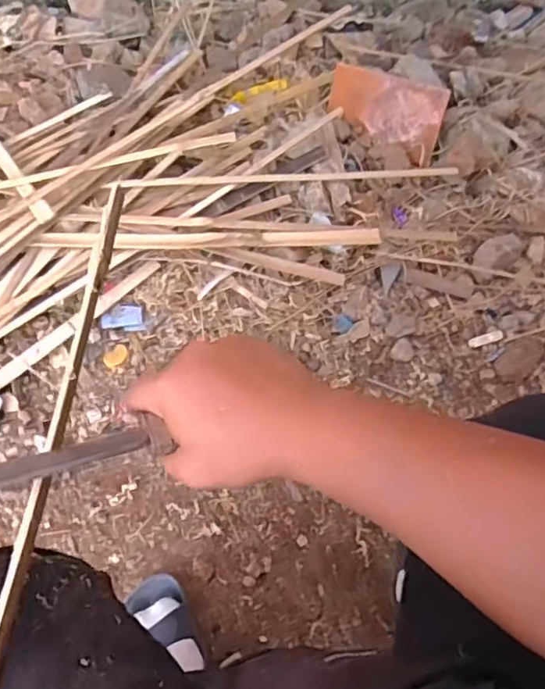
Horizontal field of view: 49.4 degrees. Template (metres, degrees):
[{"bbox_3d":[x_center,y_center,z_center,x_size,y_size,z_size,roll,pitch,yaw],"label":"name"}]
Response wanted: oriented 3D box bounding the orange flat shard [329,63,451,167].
[{"bbox_3d":[0.192,-0.404,1.017,0.205,0.114,0.015,27,26,13],"label":"orange flat shard"}]

